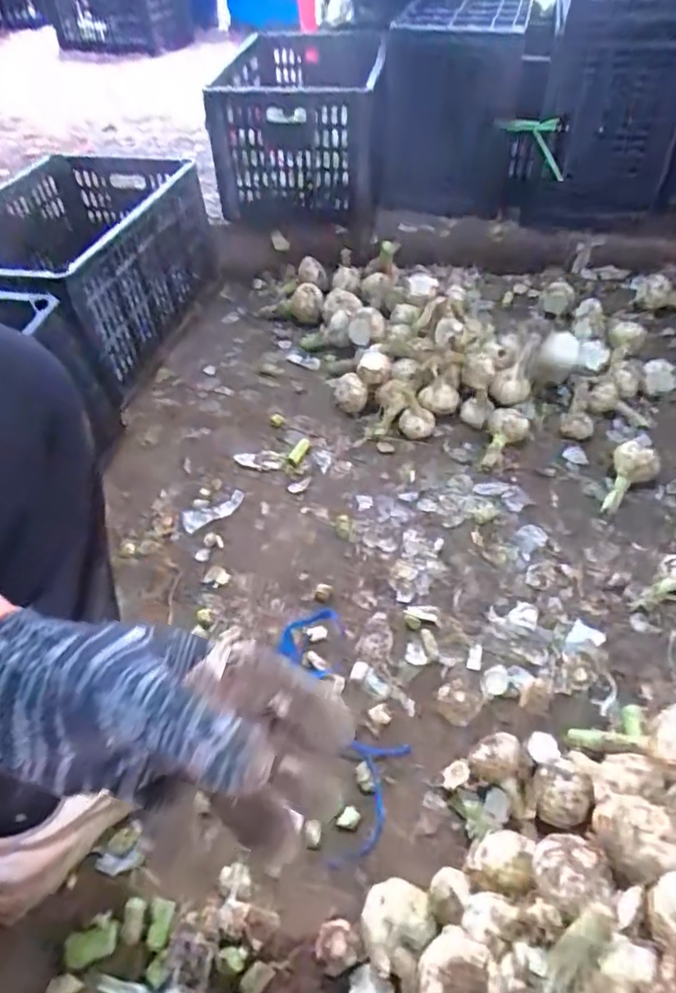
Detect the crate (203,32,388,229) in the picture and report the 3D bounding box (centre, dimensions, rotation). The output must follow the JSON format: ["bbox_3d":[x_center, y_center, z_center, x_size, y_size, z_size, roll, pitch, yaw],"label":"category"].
[{"bbox_3d":[-0.070,-0.729,1.136,0.285,0.226,0.405,4,50,5],"label":"crate"}]

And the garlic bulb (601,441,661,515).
[{"bbox_3d":[0.380,-0.024,0.763,0.058,0.045,0.107,30,57,23],"label":"garlic bulb"}]

